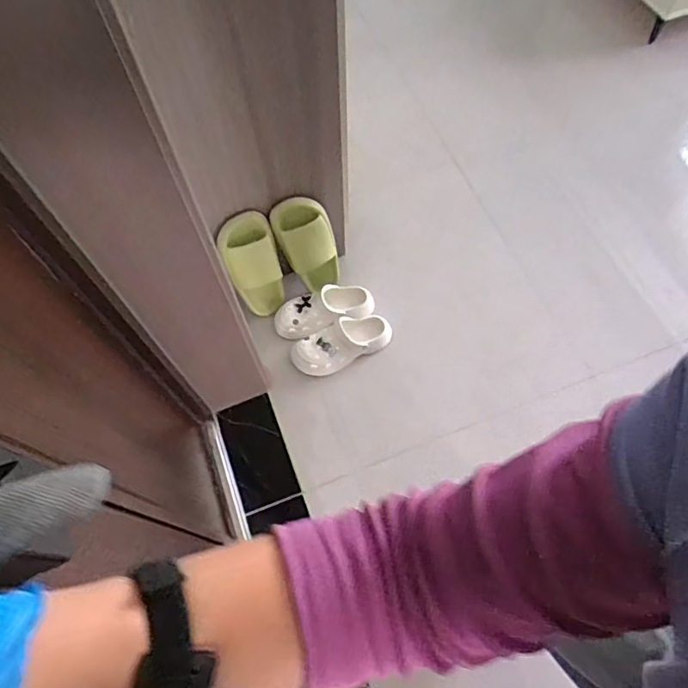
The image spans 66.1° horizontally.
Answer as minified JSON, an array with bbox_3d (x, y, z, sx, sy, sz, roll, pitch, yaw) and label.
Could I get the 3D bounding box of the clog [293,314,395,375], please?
[{"bbox_3d":[-0.004,0.002,1.354,0.259,0.090,0.104,-21,68,-9],"label":"clog"}]

